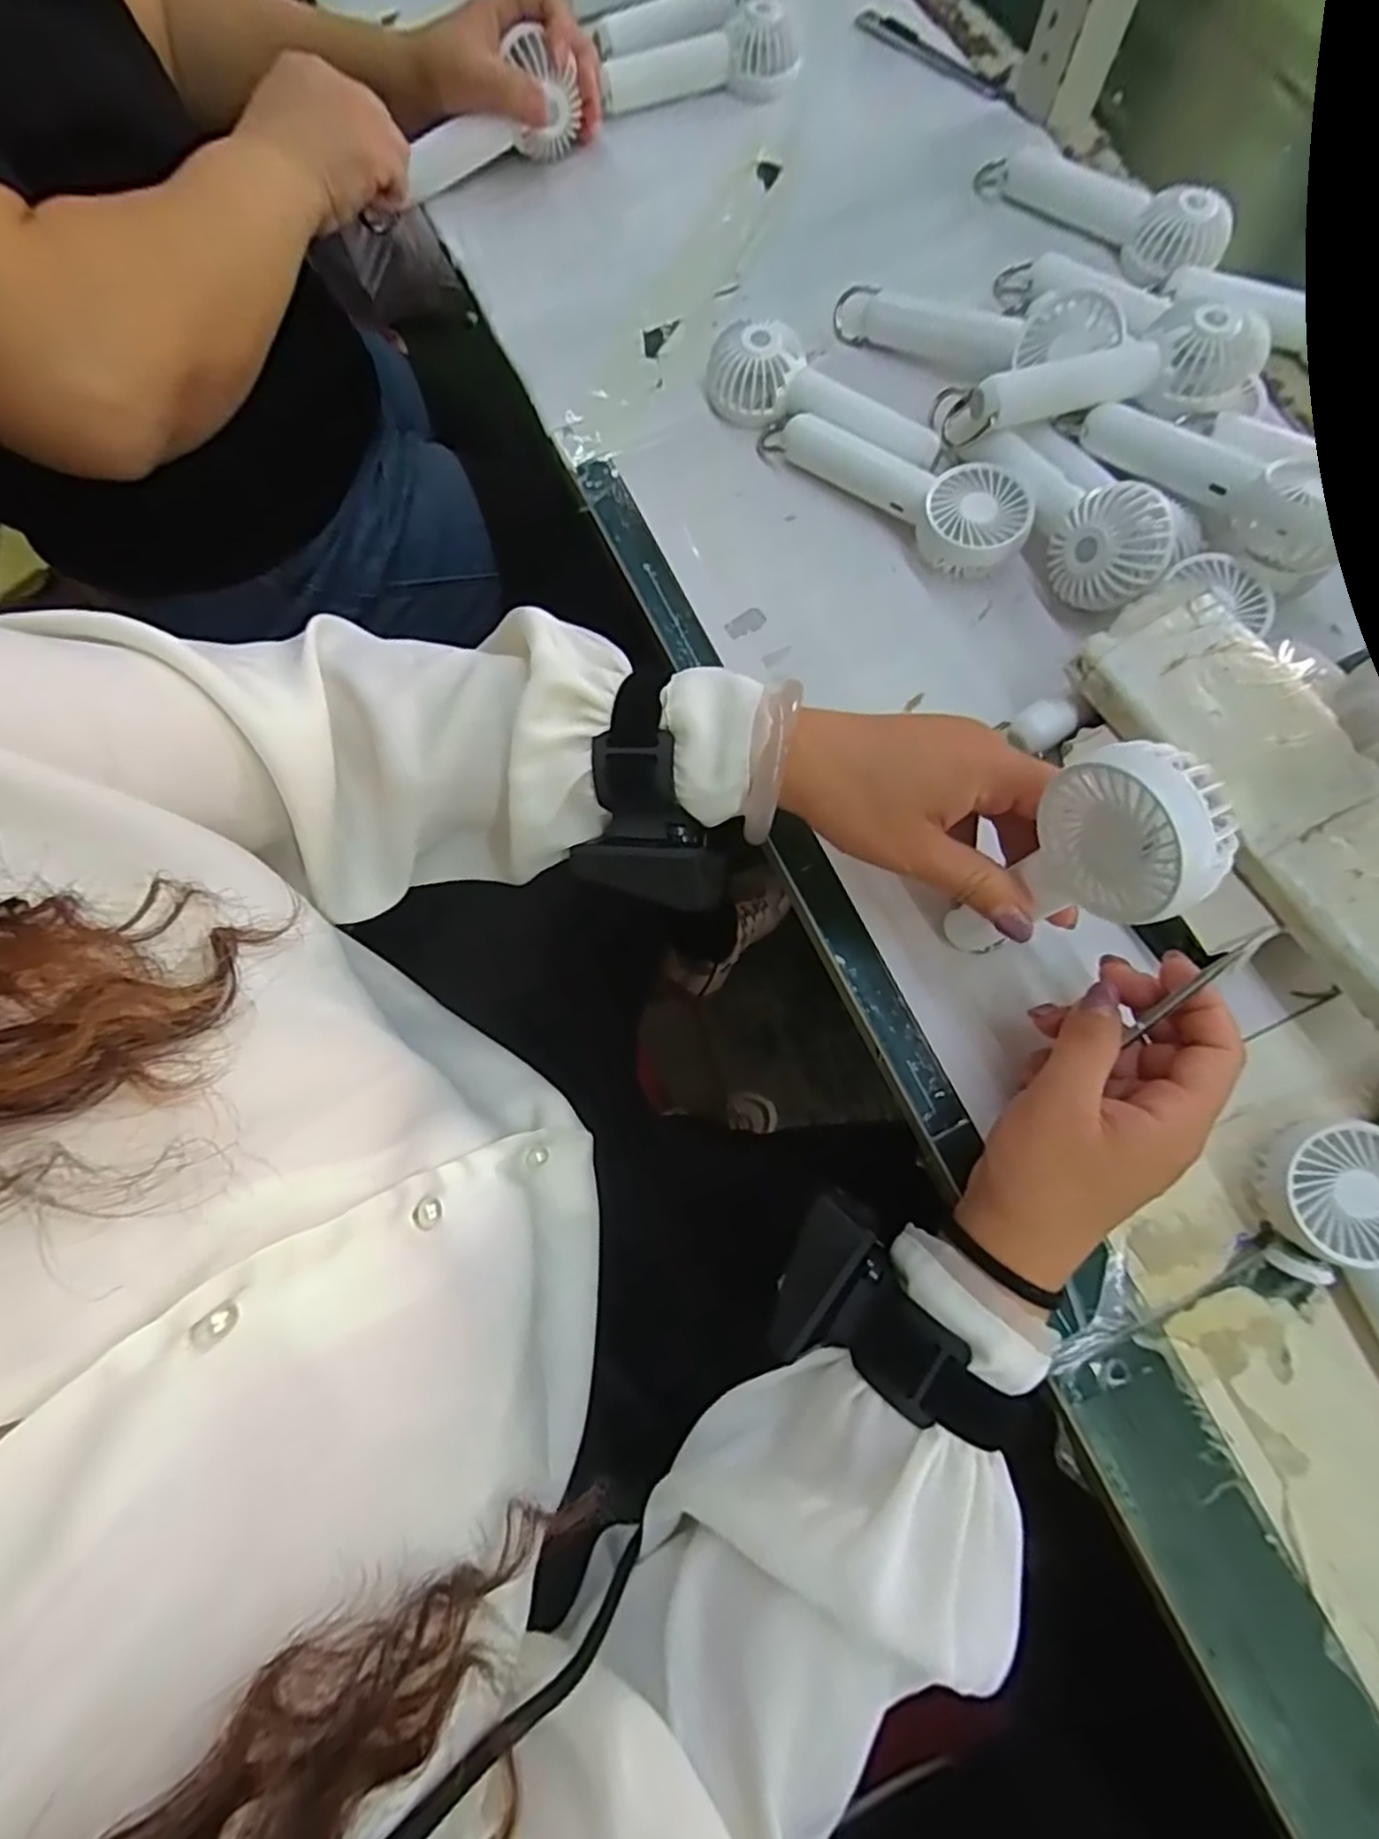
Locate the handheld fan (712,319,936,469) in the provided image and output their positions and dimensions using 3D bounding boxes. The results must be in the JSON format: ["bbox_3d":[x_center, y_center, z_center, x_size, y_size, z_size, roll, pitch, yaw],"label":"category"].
[{"bbox_3d":[0.079,-0.304,0.414,0.142,0.035,0.051,25,77,6],"label":"handheld fan"}]

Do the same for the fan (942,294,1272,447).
[{"bbox_3d":[0.225,-0.291,0.380,0.161,0.040,0.051,-12,76,-3],"label":"fan"}]

